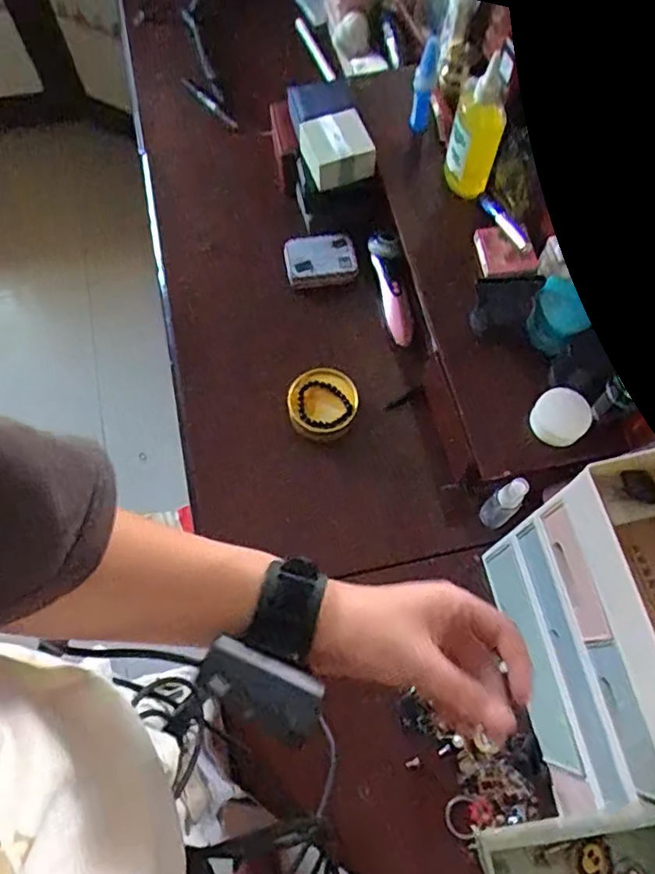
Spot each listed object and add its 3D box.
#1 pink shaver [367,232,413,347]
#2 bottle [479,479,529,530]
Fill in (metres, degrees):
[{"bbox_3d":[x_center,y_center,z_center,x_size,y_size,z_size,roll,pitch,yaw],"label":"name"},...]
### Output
[{"bbox_3d":[0.087,-0.196,0.802,0.034,0.025,0.154,-11,84,-5],"label":"pink shaver"},{"bbox_3d":[0.188,0.072,0.642,0.029,0.105,0.021,38,72,14],"label":"bottle"}]

